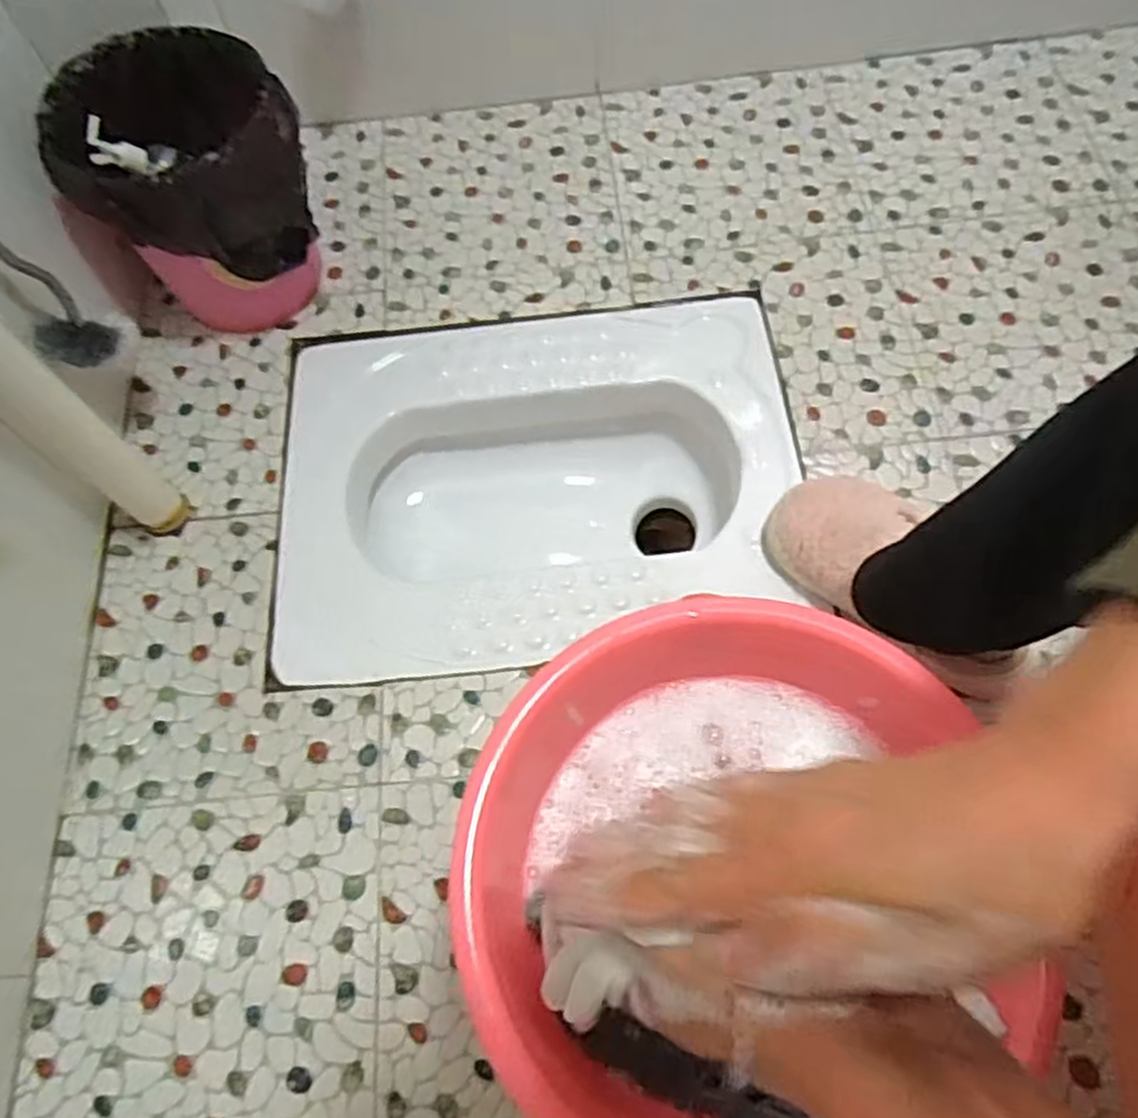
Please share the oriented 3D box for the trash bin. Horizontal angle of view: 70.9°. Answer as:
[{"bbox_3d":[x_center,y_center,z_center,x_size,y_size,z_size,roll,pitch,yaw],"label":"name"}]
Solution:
[{"bbox_3d":[-0.393,-0.388,0.884,0.223,0.250,0.227,-25,66,-8],"label":"trash bin"}]

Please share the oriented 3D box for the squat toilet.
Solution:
[{"bbox_3d":[-0.032,-0.062,0.940,0.542,0.174,0.414,-6,65,0],"label":"squat toilet"}]

